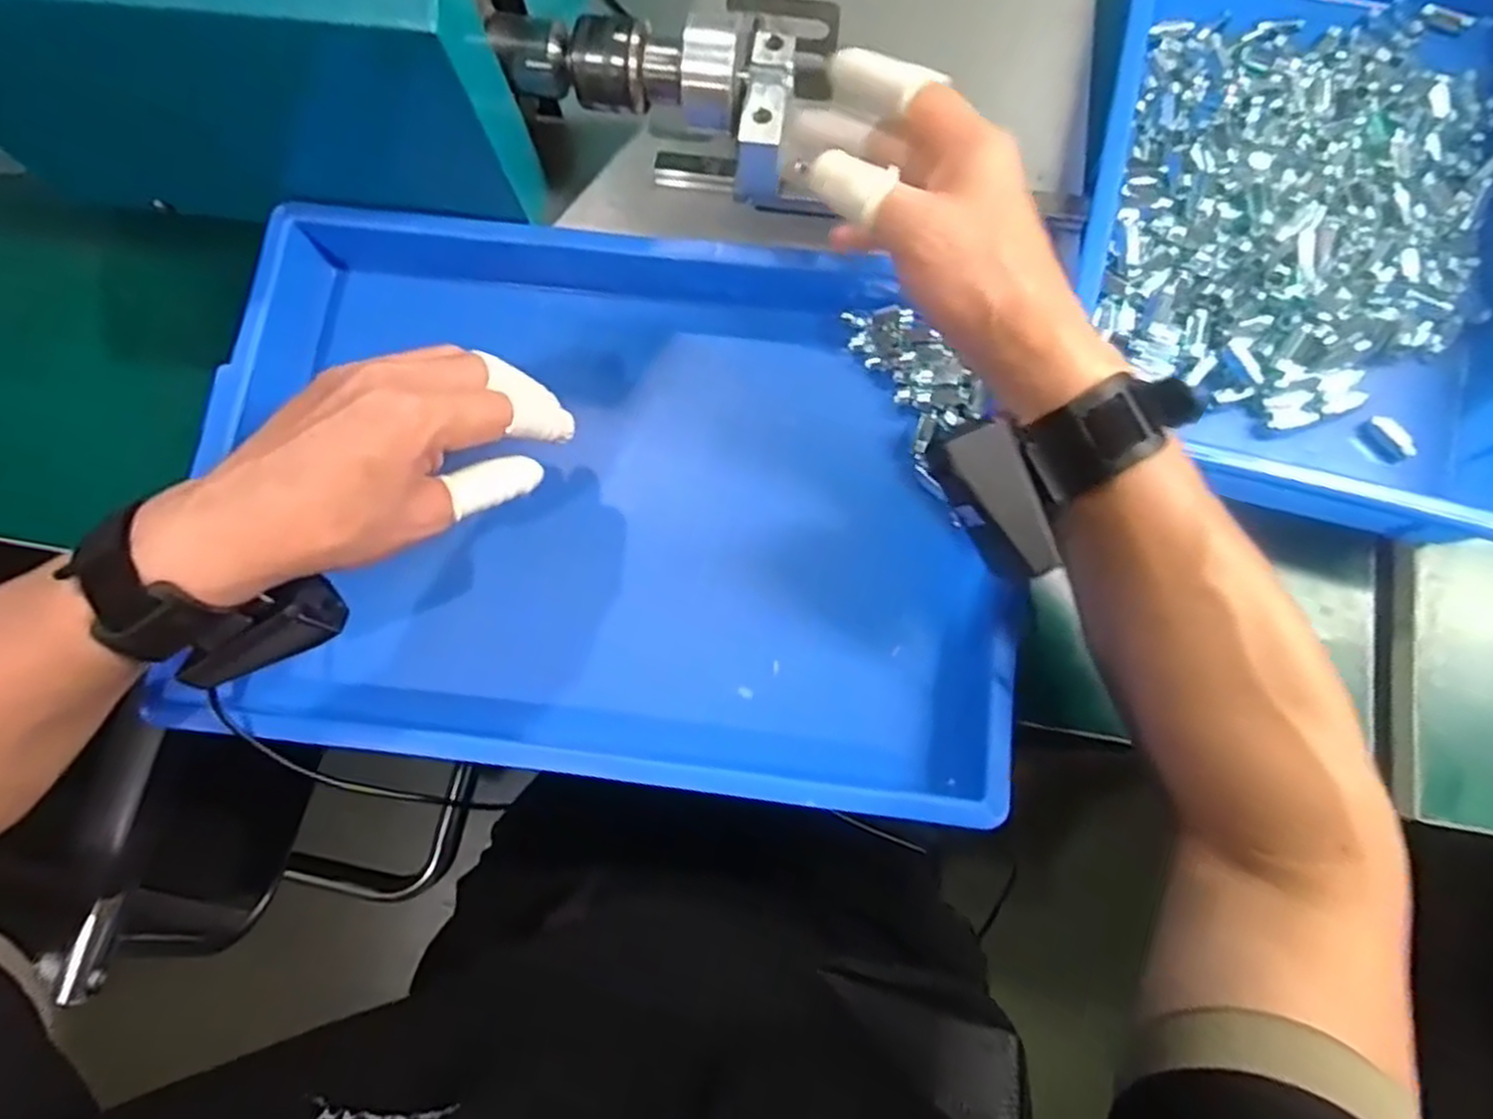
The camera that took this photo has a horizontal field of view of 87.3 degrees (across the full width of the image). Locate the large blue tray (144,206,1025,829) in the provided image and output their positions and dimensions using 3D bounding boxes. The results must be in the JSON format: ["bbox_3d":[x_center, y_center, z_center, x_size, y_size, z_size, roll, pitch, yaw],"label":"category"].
[{"bbox_3d":[-0.083,-0.035,0.426,0.447,0.052,0.294,8,79,3],"label":"large blue tray"}]

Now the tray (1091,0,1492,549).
[{"bbox_3d":[0.315,-0.208,0.433,0.251,0.069,0.363,18,80,5],"label":"tray"}]

